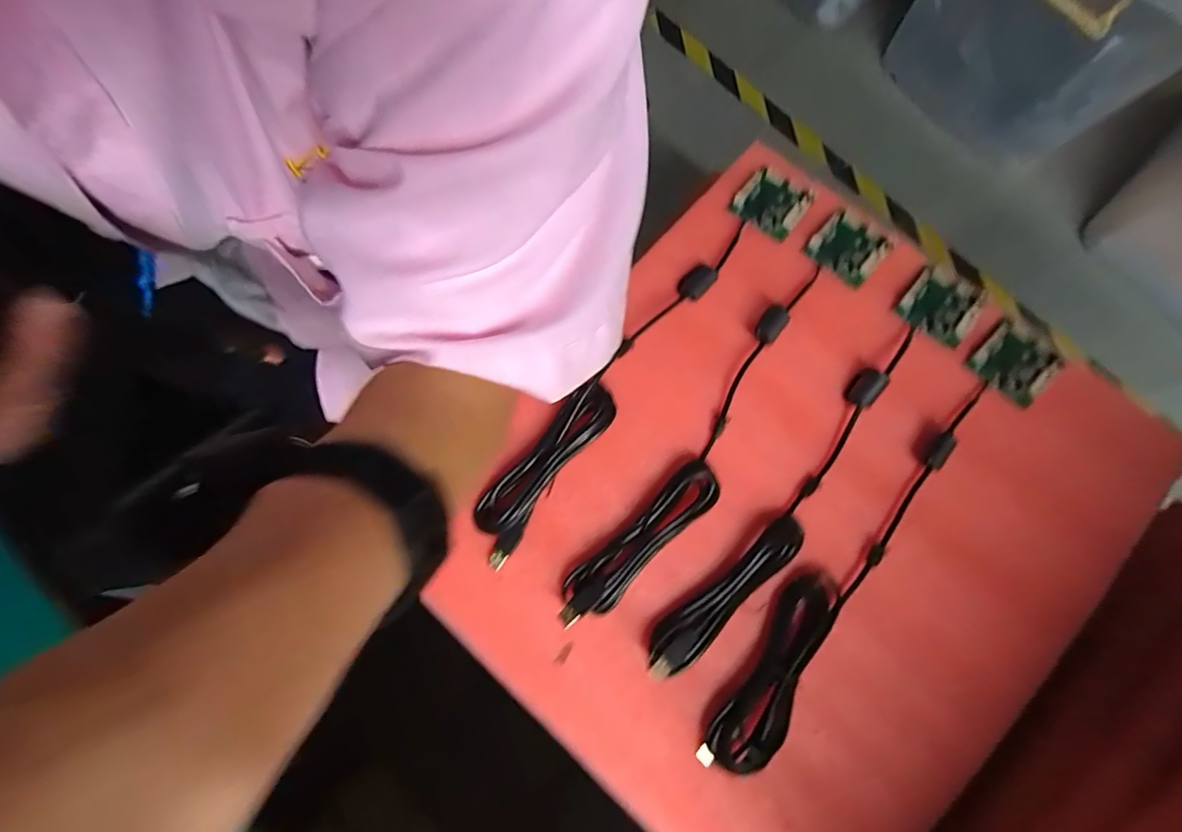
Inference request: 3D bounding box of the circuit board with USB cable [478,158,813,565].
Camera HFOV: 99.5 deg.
[{"bbox_3d":[0.047,-0.057,0.412,0.050,0.019,0.406,39,83,8],"label":"circuit board with USB cable"}]

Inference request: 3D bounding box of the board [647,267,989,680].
[{"bbox_3d":[0.184,0.038,0.392,0.054,0.021,0.398,39,83,8],"label":"board"}]

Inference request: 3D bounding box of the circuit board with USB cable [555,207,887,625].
[{"bbox_3d":[0.113,-0.005,0.401,0.051,0.019,0.405,37,83,7],"label":"circuit board with USB cable"}]

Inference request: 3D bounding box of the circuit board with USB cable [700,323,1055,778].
[{"bbox_3d":[0.223,0.091,0.382,0.053,0.024,0.419,41,83,8],"label":"circuit board with USB cable"}]

